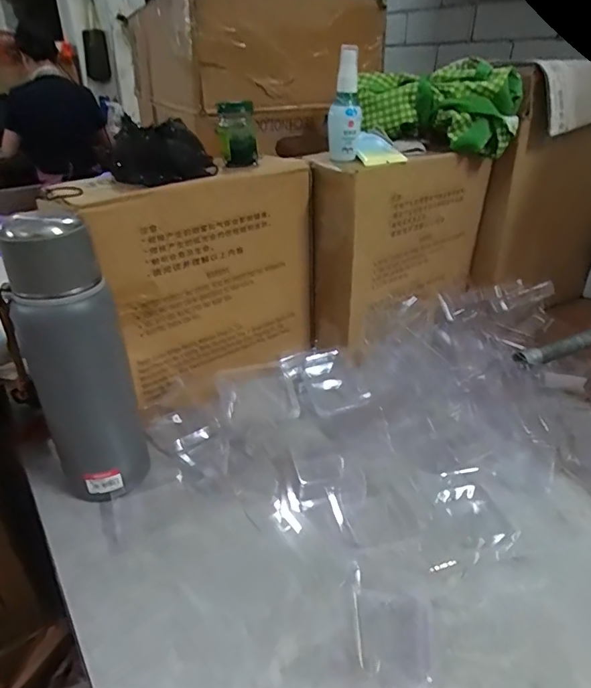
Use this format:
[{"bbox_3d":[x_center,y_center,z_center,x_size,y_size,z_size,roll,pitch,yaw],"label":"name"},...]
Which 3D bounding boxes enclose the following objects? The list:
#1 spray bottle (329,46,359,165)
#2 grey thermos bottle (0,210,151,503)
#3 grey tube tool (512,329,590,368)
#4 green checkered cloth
[{"bbox_3d":[0.058,-0.281,0.565,0.035,0.120,0.031,1,30,3],"label":"spray bottle"},{"bbox_3d":[-0.193,0.024,0.425,0.070,0.266,0.063,16,34,24],"label":"grey thermos bottle"},{"bbox_3d":[0.370,-0.003,0.627,0.216,0.020,0.029,-16,34,-24],"label":"grey tube tool"},{"bbox_3d":[0.187,-0.322,0.647,0.213,0.091,0.091,16,34,23],"label":"green checkered cloth"}]

